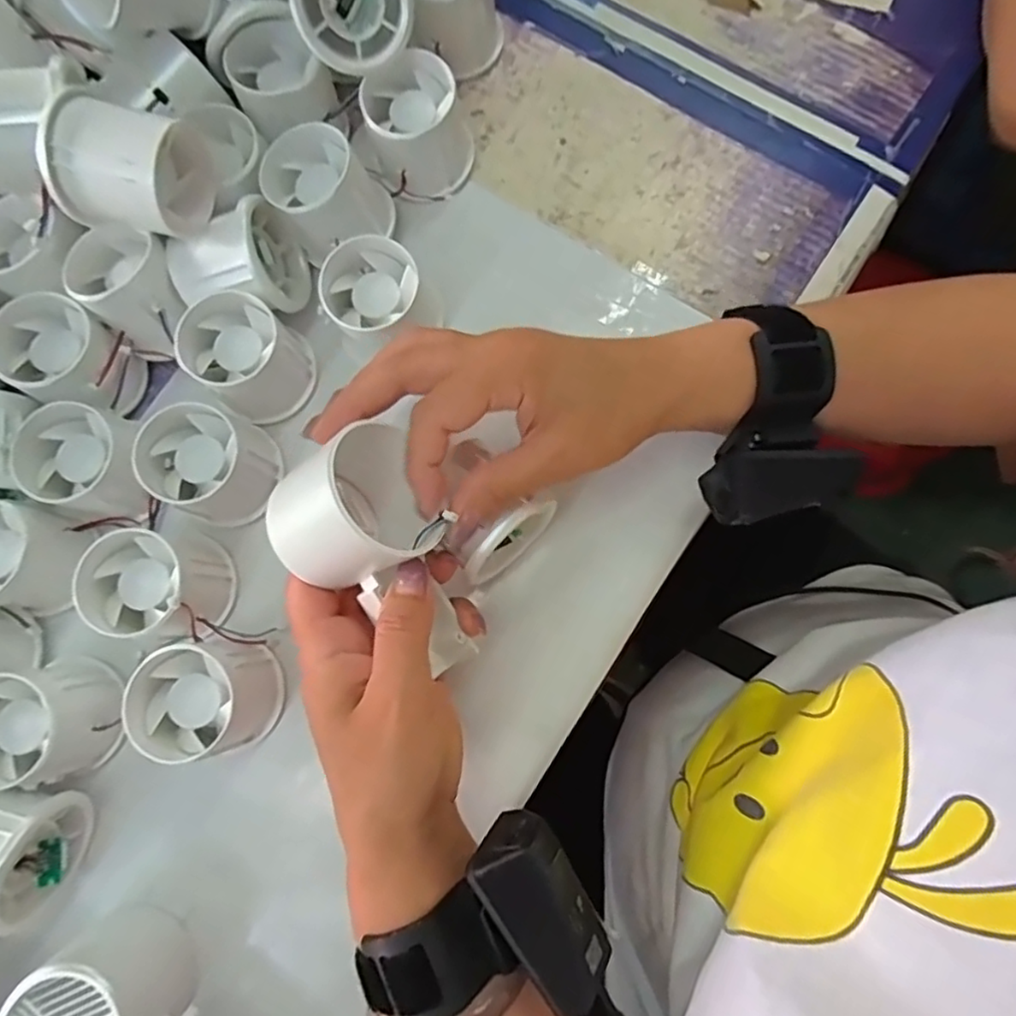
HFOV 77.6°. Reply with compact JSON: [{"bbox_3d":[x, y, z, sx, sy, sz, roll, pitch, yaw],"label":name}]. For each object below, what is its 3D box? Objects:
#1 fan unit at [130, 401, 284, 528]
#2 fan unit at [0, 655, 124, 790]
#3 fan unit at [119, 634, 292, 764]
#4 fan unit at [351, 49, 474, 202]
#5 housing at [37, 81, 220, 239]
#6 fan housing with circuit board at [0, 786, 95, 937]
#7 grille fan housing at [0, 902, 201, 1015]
[{"bbox_3d":[-0.152,-0.023,0.329,0.051,0.051,0.055,0,80,2],"label":"fan unit"},{"bbox_3d":[-0.225,0.103,0.303,0.057,0.043,0.056,0,80,2],"label":"fan unit"},{"bbox_3d":[-0.144,0.090,0.303,0.057,0.043,0.053,0,80,2],"label":"fan unit"},{"bbox_3d":[-0.050,-0.206,0.348,0.059,0.048,0.055,-6,80,0],"label":"fan unit"},{"bbox_3d":[-0.175,-0.158,0.301,0.053,0.062,0.054,8,80,3],"label":"housing"},{"bbox_3d":[-0.235,0.154,0.291,0.056,0.042,0.054,17,81,5],"label":"fan housing with circuit board"},{"bbox_3d":[-0.182,0.221,0.285,0.053,0.061,0.056,0,80,2],"label":"grille fan housing"}]

